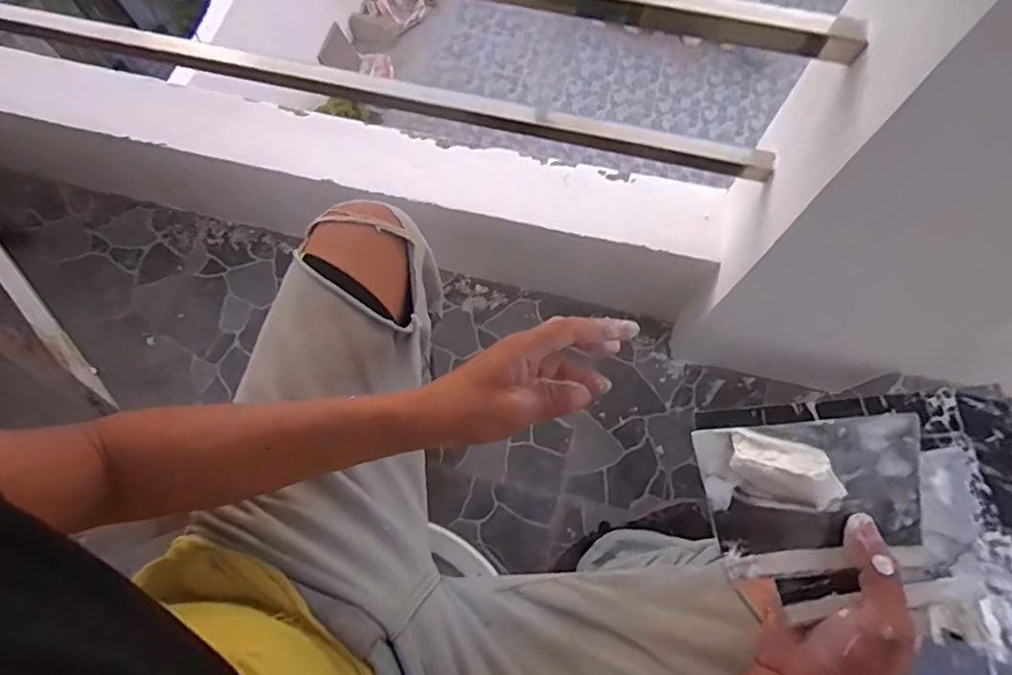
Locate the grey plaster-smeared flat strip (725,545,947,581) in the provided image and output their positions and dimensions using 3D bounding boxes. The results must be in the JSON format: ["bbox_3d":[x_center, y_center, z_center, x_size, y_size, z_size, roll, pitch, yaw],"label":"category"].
[{"bbox_3d":[0.213,0.145,0.348,0.137,0.007,0.017,-5,76,3],"label":"grey plaster-smeared flat strip"}]

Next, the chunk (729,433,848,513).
[{"bbox_3d":[0.182,0.086,0.340,0.071,0.035,0.040,12,72,4],"label":"chunk"}]

